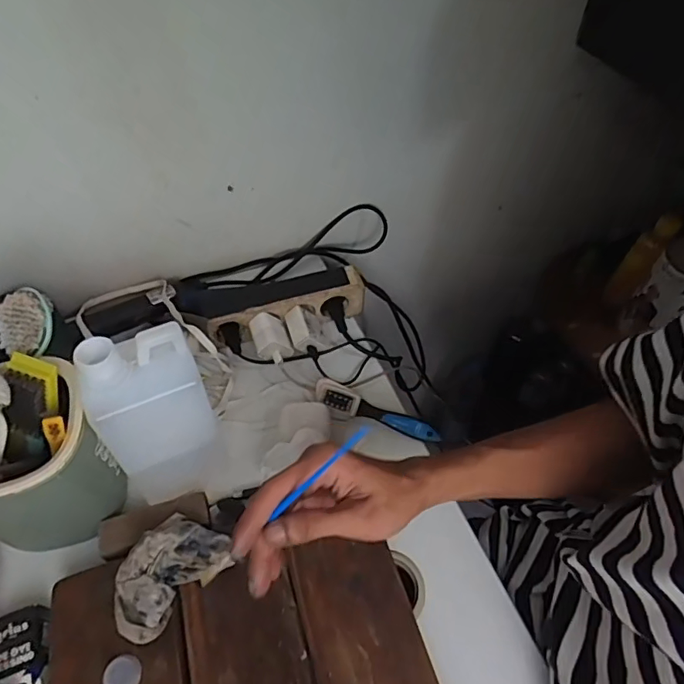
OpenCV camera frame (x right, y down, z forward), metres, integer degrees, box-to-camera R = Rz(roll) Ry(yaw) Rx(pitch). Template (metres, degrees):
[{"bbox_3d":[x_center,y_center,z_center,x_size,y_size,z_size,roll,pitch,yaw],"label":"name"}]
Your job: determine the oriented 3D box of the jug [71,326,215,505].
[{"bbox_3d":[-0.154,0.064,0.440,0.083,0.173,0.050,-15,54,-13],"label":"jug"}]

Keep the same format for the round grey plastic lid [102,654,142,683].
[{"bbox_3d":[-0.167,0.253,0.393,0.026,0.006,0.027,1,52,-1],"label":"round grey plastic lid"}]

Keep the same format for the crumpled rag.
[{"bbox_3d":[-0.142,0.190,0.421,0.063,0.041,0.095,25,56,17],"label":"crumpled rag"}]

